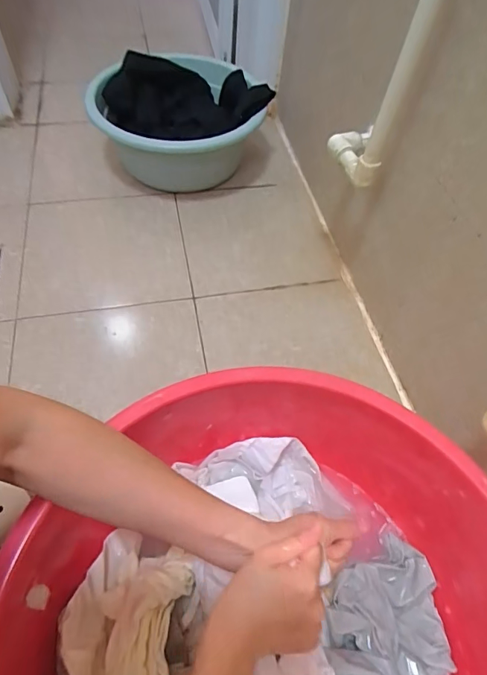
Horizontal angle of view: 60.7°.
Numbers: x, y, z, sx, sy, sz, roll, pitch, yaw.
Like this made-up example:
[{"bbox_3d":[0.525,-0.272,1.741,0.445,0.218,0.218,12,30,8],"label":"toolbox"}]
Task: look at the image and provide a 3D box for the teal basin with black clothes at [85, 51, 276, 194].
[{"bbox_3d":[-0.150,-0.471,0.948,0.340,0.217,0.322,3,56,-4],"label":"teal basin with black clothes"}]

